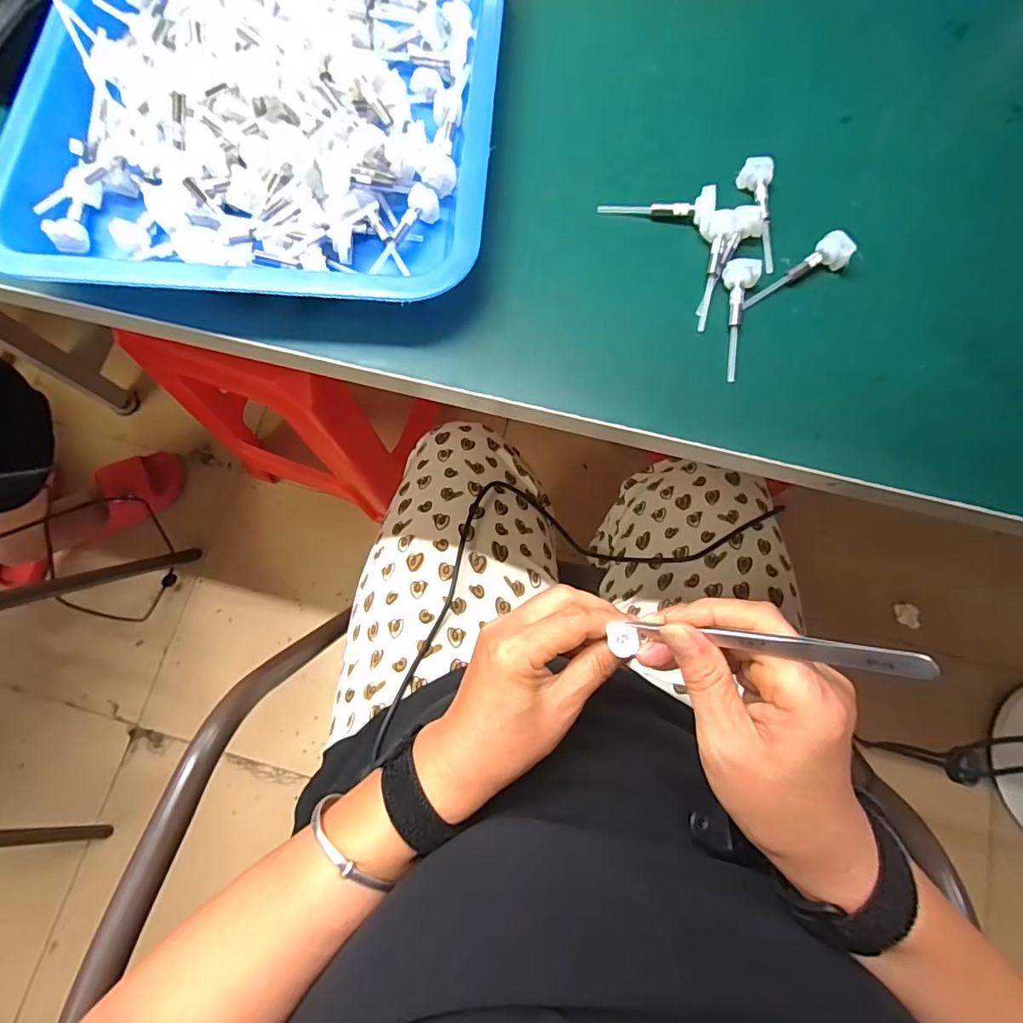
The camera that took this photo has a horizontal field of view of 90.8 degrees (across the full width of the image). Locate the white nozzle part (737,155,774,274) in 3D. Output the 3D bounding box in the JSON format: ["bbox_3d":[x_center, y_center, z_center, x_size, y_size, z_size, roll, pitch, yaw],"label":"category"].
[{"bbox_3d":[0.143,-0.171,0.288,0.017,0.009,0.067,-3,76,-1],"label":"white nozzle part"}]

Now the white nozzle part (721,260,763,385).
[{"bbox_3d":[0.121,-0.105,0.272,0.018,0.012,0.067,11,76,3],"label":"white nozzle part"}]

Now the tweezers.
[{"bbox_3d":[0.106,0.058,0.224,0.004,0.129,0.009,18,76,-36],"label":"tweezers"}]

